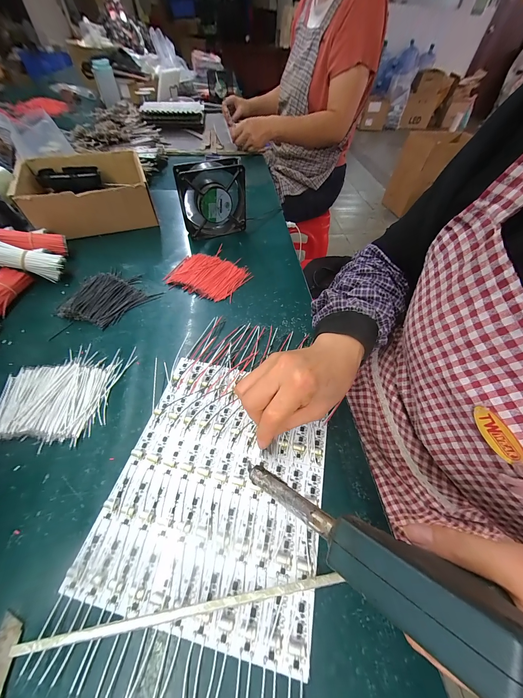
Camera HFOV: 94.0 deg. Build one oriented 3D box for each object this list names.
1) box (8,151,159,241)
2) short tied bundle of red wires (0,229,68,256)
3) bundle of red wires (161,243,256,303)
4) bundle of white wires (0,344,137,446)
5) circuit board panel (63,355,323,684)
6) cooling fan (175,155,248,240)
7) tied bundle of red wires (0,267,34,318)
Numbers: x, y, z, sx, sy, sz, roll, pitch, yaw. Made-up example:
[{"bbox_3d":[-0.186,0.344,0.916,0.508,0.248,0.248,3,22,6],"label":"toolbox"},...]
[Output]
[{"bbox_3d":[-0.359,-0.320,0.509,0.224,0.091,0.186,-18,56,-15],"label":"box"},{"bbox_3d":[-0.393,-0.187,0.420,0.090,0.022,0.030,-1,50,-31],"label":"short tied bundle of red wires"},{"bbox_3d":[-0.092,-0.137,0.437,0.132,0.013,0.109,22,55,14],"label":"bundle of red wires"},{"bbox_3d":[-0.243,0.045,0.291,0.133,0.013,0.118,5,53,1],"label":"bundle of white wires"},{"bbox_3d":[-0.037,0.121,0.246,0.193,0.006,0.224,11,54,6],"label":"circuit board panel"},{"bbox_3d":[-0.094,-0.289,0.479,0.122,0.121,0.043,-17,56,-15],"label":"cooling fan"},{"bbox_3d":[-0.396,-0.085,0.373,0.025,0.036,0.093,3,53,0],"label":"tied bundle of red wires"}]

